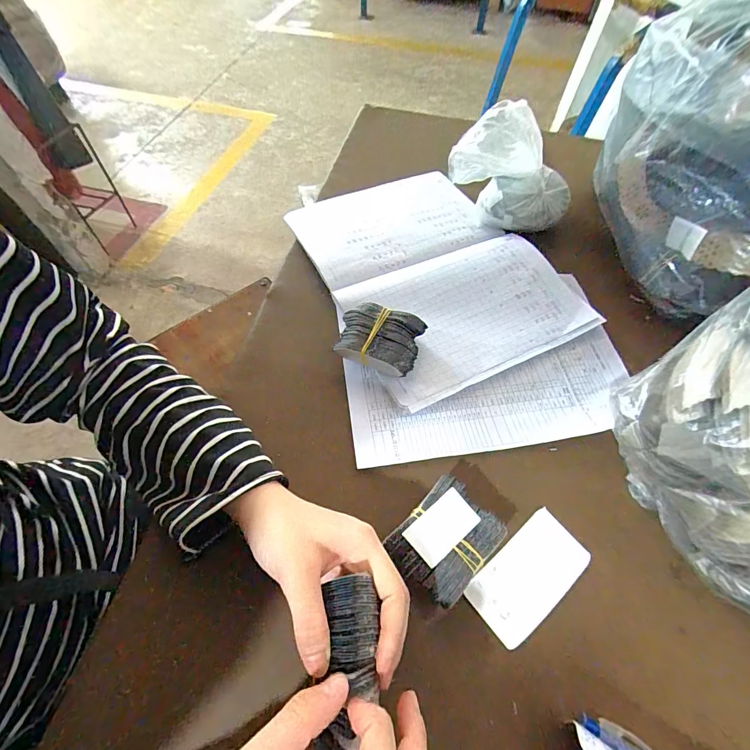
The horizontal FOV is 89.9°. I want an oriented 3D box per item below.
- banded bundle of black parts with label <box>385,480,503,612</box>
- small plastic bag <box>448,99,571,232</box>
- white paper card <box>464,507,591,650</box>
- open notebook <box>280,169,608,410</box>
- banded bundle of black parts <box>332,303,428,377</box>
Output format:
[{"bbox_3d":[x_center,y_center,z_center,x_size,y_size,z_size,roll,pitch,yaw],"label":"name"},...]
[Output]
[{"bbox_3d":[0.054,0.126,0.292,0.081,0.038,0.067,-39,68,-21],"label":"banded bundle of black parts with label"},{"bbox_3d":[0.180,-0.275,0.506,0.117,0.081,0.179,-20,63,-12],"label":"small plastic bag"},{"bbox_3d":[0.121,0.157,0.297,0.100,0.008,0.051,-33,65,-20],"label":"white paper card"},{"bbox_3d":[0.067,-0.140,0.466,0.254,0.015,0.338,-23,62,-16],"label":"open notebook"},{"bbox_3d":[0.004,-0.032,0.379,0.079,0.040,0.064,19,59,9],"label":"banded bundle of black parts"}]

